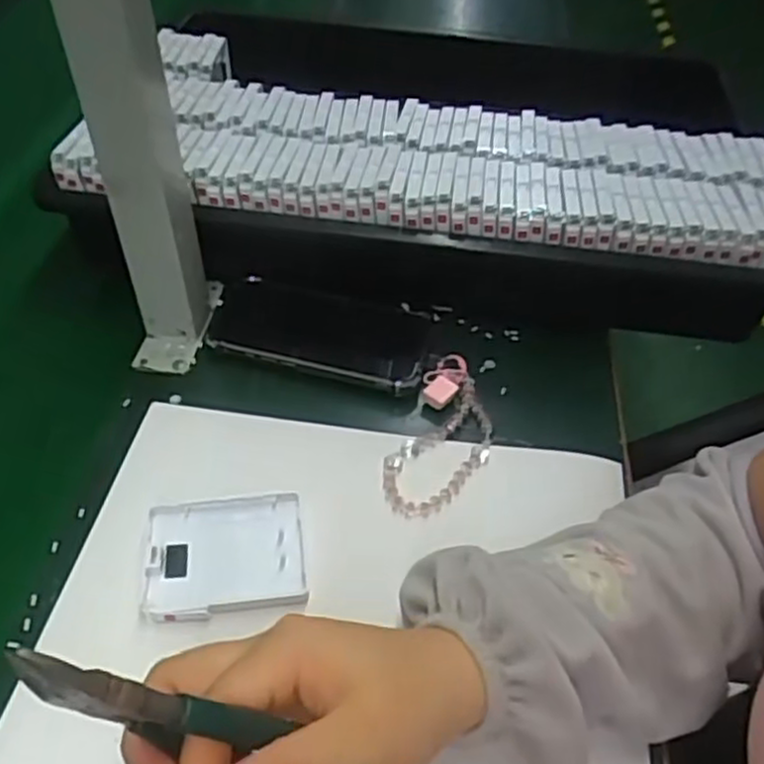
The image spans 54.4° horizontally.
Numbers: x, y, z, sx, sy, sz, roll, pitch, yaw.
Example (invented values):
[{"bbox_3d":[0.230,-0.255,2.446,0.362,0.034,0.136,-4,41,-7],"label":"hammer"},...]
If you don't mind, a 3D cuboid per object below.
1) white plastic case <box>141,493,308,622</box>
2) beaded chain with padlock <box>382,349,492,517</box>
[{"bbox_3d":[-0.087,0.098,0.417,0.085,0.013,0.069,-5,47,-7],"label":"white plastic case"},{"bbox_3d":[0.041,0.033,0.477,0.057,0.013,0.126,17,48,13],"label":"beaded chain with padlock"}]

